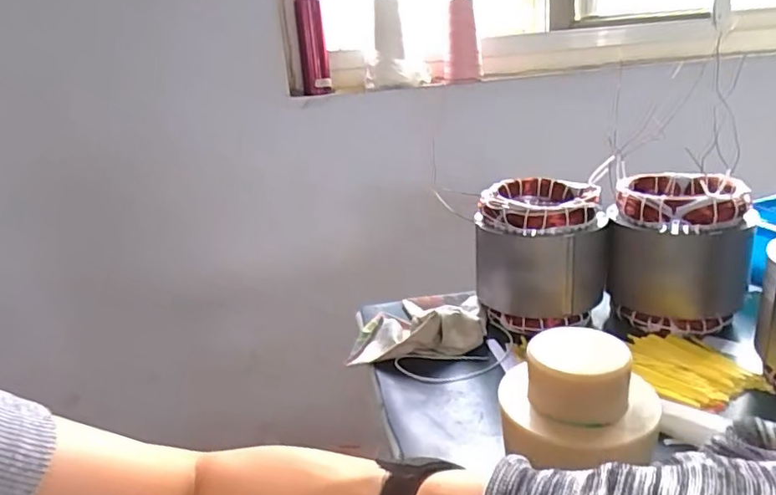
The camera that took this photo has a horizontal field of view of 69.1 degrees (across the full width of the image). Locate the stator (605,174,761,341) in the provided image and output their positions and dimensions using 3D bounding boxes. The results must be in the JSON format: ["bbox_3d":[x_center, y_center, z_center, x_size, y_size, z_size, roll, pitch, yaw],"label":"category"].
[{"bbox_3d":[0.350,-0.003,0.687,0.142,0.164,0.142,5,21,26],"label":"stator"}]

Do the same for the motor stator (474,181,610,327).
[{"bbox_3d":[0.193,0.002,0.711,0.151,0.149,0.132,2,20,19],"label":"motor stator"}]

